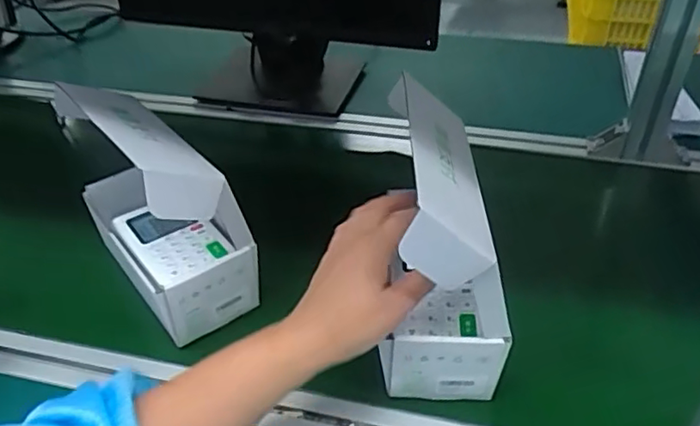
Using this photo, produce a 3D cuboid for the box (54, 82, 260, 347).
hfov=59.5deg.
[{"bbox_3d":[-0.183,-0.011,0.571,0.092,0.176,0.196,-31,49,-27],"label":"box"}]

